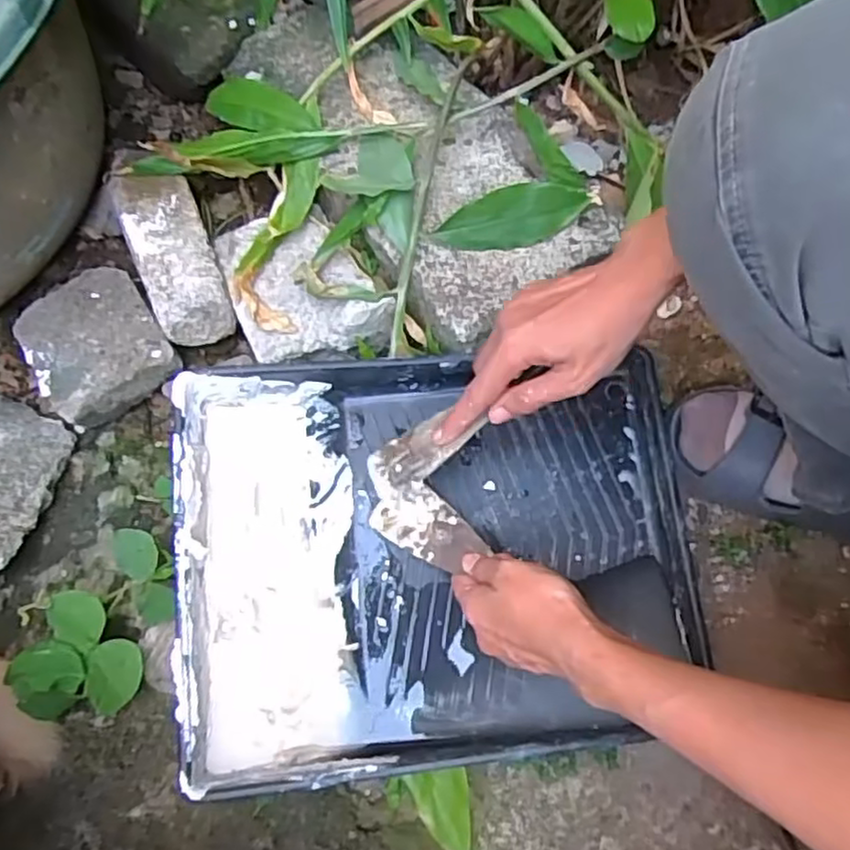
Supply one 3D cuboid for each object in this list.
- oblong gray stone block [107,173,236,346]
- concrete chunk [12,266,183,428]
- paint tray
[{"bbox_3d":[-0.218,-0.150,0.609,0.067,0.051,0.161,-22,70,-7],"label":"oblong gray stone block"},{"bbox_3d":[-0.284,-0.069,0.613,0.108,0.049,0.120,-31,71,-10],"label":"concrete chunk"},{"bbox_3d":[0.011,0.091,0.502,0.349,0.077,0.272,-6,67,-1],"label":"paint tray"}]

